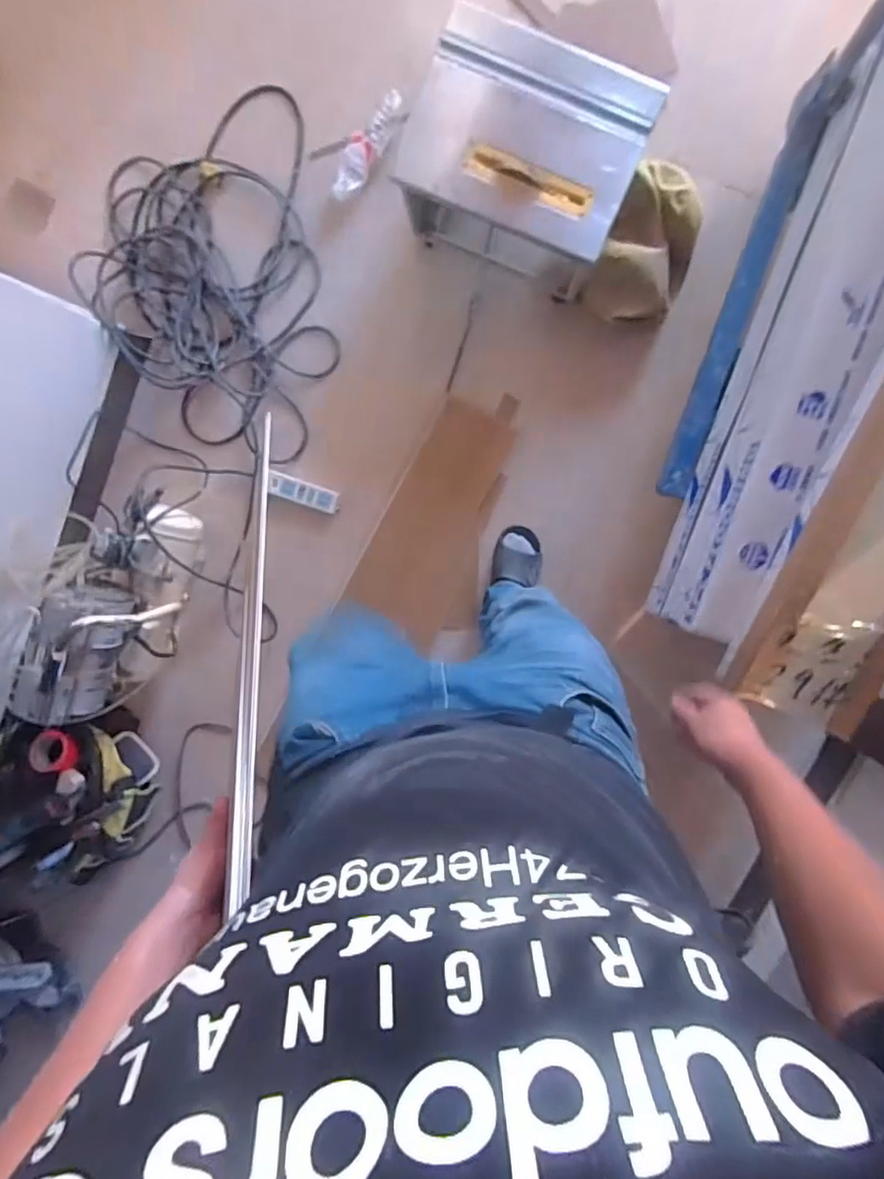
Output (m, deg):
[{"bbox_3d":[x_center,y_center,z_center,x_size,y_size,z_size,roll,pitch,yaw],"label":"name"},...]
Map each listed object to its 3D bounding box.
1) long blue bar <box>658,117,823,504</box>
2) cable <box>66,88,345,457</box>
[{"bbox_3d":[0.551,-0.498,1.104,0.044,0.085,0.653,17,95,-1],"label":"long blue bar"},{"bbox_3d":[-0.536,-0.687,1.331,0.534,0.078,0.765,-10,95,2],"label":"cable"}]

